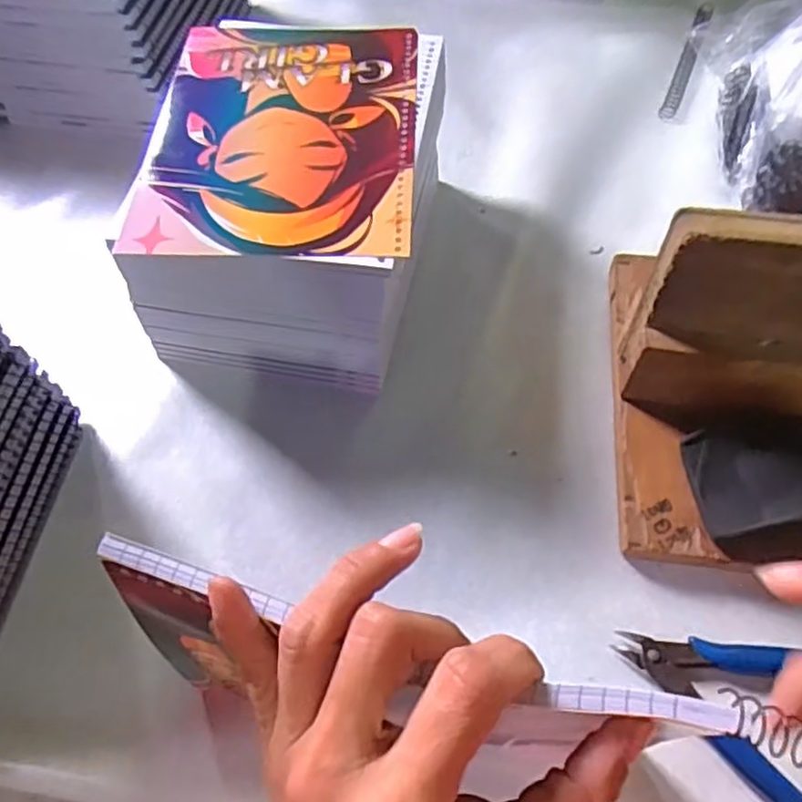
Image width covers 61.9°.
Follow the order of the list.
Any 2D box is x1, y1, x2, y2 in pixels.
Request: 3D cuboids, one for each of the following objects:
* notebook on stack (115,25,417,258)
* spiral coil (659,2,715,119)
[{"bbox_3d":[-0.066,-0.156,0.379,0.144,0.005,0.197,0,58,2],"label":"notebook on stack"},{"bbox_3d":[0.243,-0.293,0.566,0.013,0.014,0.162,20,61,14],"label":"spiral coil"}]

